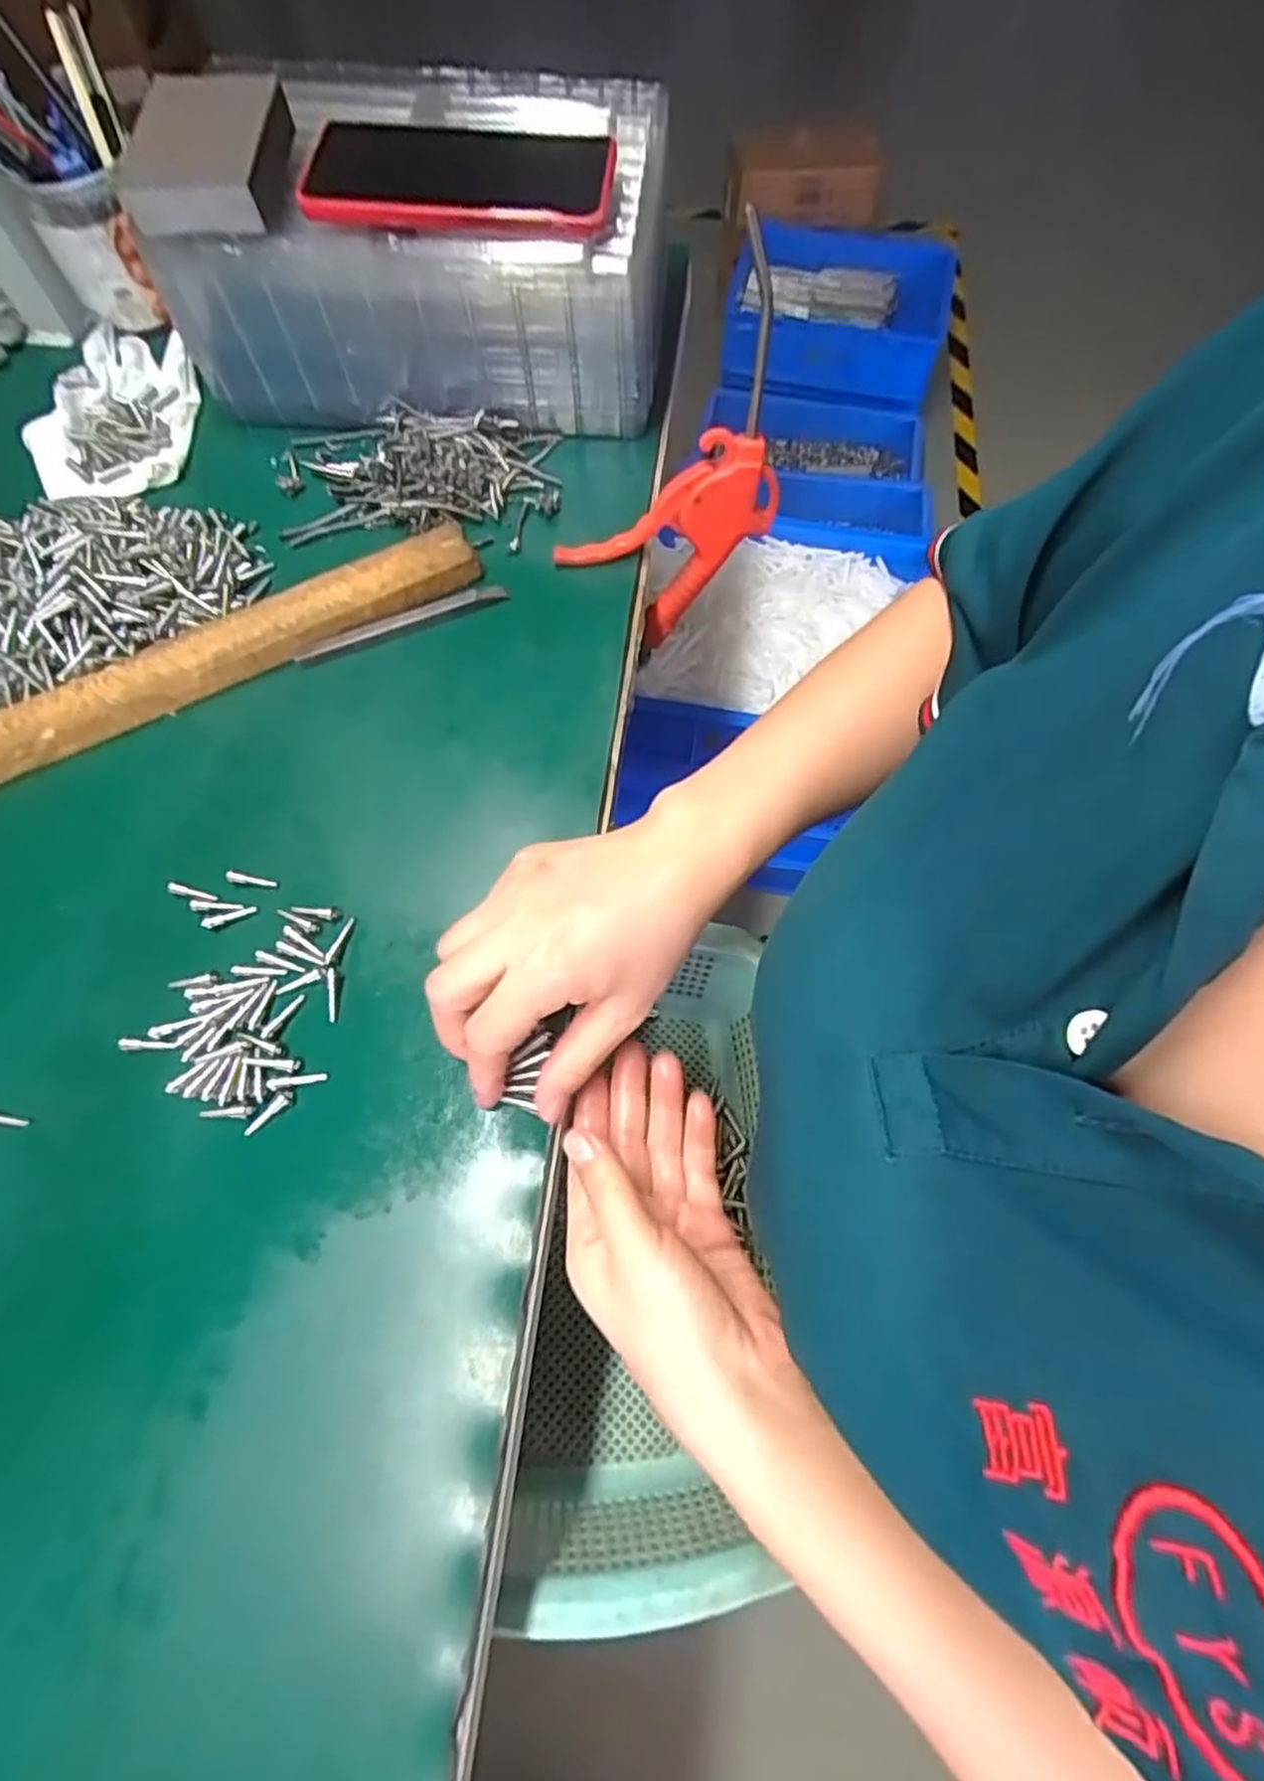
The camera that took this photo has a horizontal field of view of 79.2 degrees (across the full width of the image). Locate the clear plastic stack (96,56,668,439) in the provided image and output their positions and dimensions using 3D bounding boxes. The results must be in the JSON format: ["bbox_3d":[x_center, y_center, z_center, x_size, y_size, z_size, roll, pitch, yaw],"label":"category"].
[{"bbox_3d":[-0.119,-0.387,0.470,0.273,0.125,0.161,4,66,2],"label":"clear plastic stack"}]

